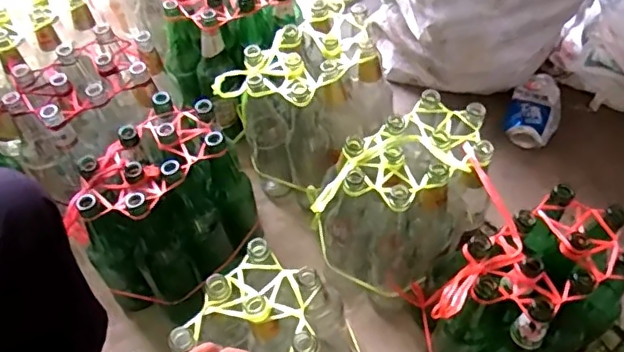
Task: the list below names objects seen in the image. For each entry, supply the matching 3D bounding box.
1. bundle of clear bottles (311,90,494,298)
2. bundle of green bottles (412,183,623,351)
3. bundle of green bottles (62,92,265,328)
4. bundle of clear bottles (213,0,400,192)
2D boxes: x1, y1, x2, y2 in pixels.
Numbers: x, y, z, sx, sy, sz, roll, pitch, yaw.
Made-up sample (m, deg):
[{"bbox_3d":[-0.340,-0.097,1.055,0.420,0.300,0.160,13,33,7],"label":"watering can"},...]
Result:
[{"bbox_3d":[0.143,0.035,0.834,0.246,0.211,0.164,-38,65,-21],"label":"bundle of clear bottles"},{"bbox_3d":[0.272,0.178,0.755,0.257,0.272,0.185,-24,61,-14],"label":"bundle of green bottles"},{"bbox_3d":[-0.216,0.049,0.821,0.165,0.234,0.246,36,65,21],"label":"bundle of green bottles"},{"bbox_3d":[0.003,-0.110,0.949,0.182,0.260,0.234,30,63,18],"label":"bundle of clear bottles"}]

